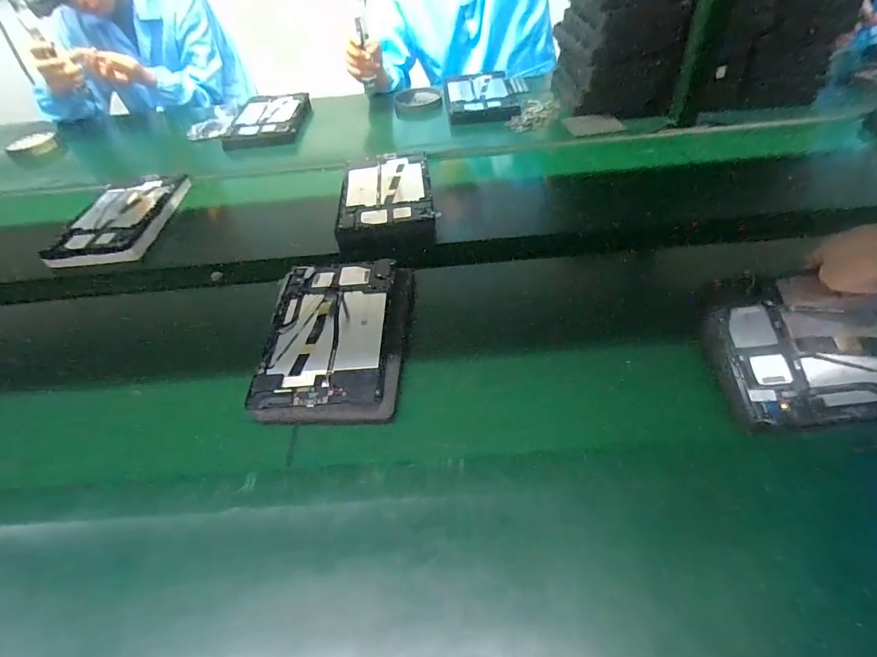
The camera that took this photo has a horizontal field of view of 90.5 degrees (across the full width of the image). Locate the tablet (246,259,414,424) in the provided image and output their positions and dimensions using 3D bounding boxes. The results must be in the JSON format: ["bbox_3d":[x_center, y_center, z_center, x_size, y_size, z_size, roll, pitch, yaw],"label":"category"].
[{"bbox_3d":[-0.127,0.002,0.547,0.176,0.023,0.262,-4,44,4],"label":"tablet"}]

